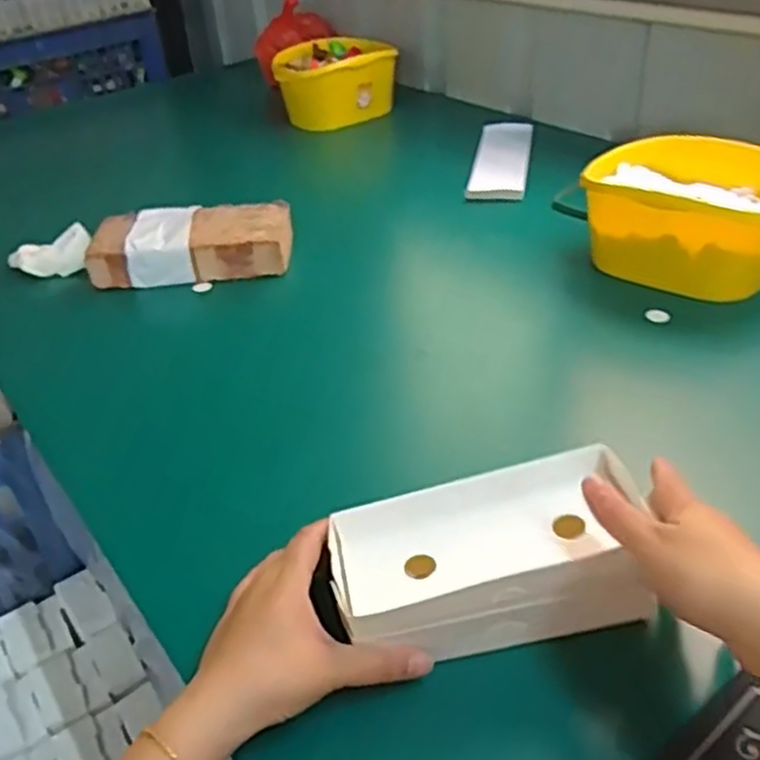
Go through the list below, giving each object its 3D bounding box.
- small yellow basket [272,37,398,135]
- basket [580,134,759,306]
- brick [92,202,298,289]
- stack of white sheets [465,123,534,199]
[{"bbox_3d":[-0.074,-0.513,1.331,0.201,0.121,0.143,-8,35,-3],"label":"small yellow basket"},{"bbox_3d":[0.325,-0.170,0.808,0.219,0.101,0.160,16,41,27],"label":"basket"},{"bbox_3d":[-0.222,-0.162,0.911,0.232,0.056,0.109,-3,35,4],"label":"brick"},{"bbox_3d":[0.181,-0.328,1.131,0.078,0.010,0.290,3,36,12],"label":"stack of white sheets"}]

